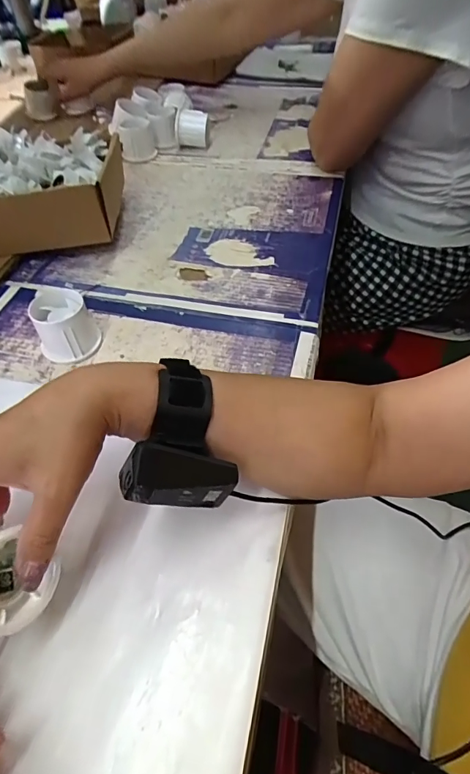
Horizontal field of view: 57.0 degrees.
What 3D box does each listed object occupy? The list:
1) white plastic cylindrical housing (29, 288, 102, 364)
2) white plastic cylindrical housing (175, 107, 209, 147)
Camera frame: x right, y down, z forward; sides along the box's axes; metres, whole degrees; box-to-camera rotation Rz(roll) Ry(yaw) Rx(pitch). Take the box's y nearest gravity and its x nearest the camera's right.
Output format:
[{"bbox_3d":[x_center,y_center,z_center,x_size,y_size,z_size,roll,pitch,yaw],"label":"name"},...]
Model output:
[{"bbox_3d":[-0.166,-0.060,0.423,0.057,0.048,0.059,-24,53,-17],"label":"white plastic cylindrical housing"},{"bbox_3d":[-0.071,-0.437,0.733,0.058,0.051,0.055,-8,51,-4],"label":"white plastic cylindrical housing"}]

